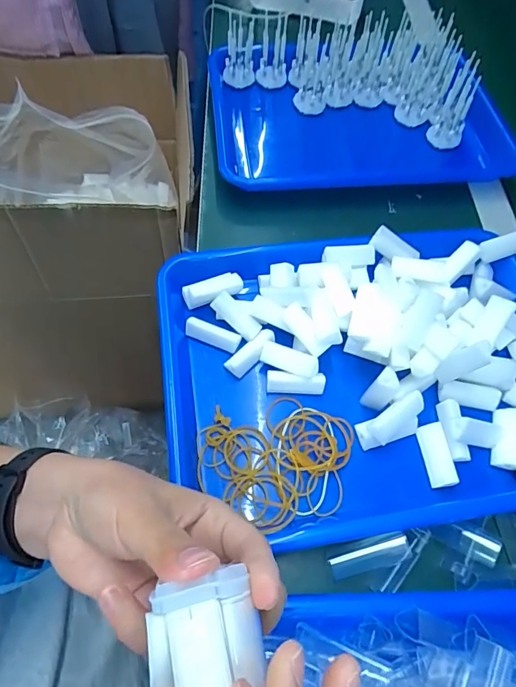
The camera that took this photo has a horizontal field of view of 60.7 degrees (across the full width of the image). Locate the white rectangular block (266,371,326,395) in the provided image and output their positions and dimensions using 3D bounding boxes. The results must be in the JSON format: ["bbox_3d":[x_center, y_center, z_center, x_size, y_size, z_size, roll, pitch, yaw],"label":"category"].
[{"bbox_3d":[0.030,0.031,0.351,0.046,0.016,0.014,5,61,-1],"label":"white rectangular block"}]

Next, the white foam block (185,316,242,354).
[{"bbox_3d":[-0.038,-0.008,0.369,0.045,0.013,0.014,24,62,9],"label":"white foam block"}]

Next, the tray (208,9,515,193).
[{"bbox_3d":[0.108,-0.273,0.507,0.314,0.079,0.231,-5,61,-7],"label":"tray"}]

